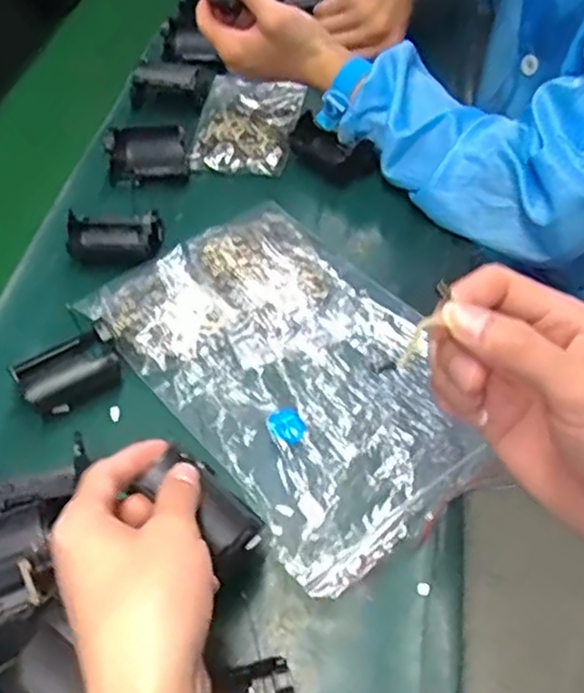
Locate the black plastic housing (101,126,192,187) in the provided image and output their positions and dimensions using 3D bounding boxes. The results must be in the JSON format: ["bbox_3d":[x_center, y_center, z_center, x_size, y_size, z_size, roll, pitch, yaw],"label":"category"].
[{"bbox_3d":[-0.130,-0.173,0.624,0.071,0.040,0.046,-4,51,0],"label":"black plastic housing"}]

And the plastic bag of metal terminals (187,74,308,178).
[{"bbox_3d":[-0.042,-0.211,0.655,0.096,0.021,0.128,6,52,8],"label":"plastic bag of metal terminals"}]

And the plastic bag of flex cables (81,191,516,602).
[{"bbox_3d":[0.001,0.009,0.483,0.180,0.026,0.290,-32,56,-21],"label":"plastic bag of flex cables"}]

